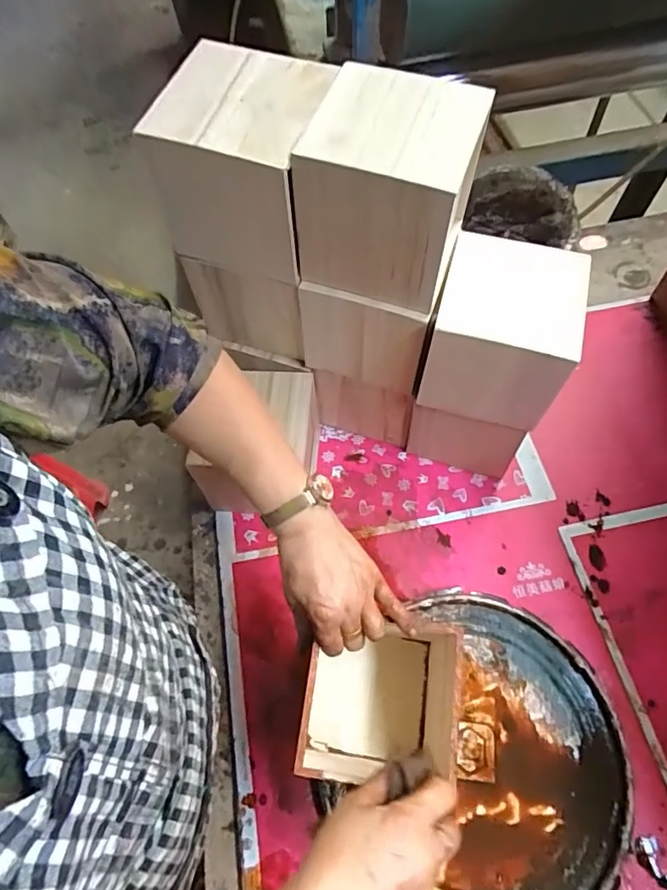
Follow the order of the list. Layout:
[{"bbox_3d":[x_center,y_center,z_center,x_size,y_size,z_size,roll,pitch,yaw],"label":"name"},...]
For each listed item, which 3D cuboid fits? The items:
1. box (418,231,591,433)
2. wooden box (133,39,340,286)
[{"bbox_3d":[0.166,-0.111,0.538,0.132,0.125,0.125,13,64,11],"label":"box"},{"bbox_3d":[-0.075,-0.241,0.466,0.135,0.136,0.120,15,64,11],"label":"wooden box"}]

